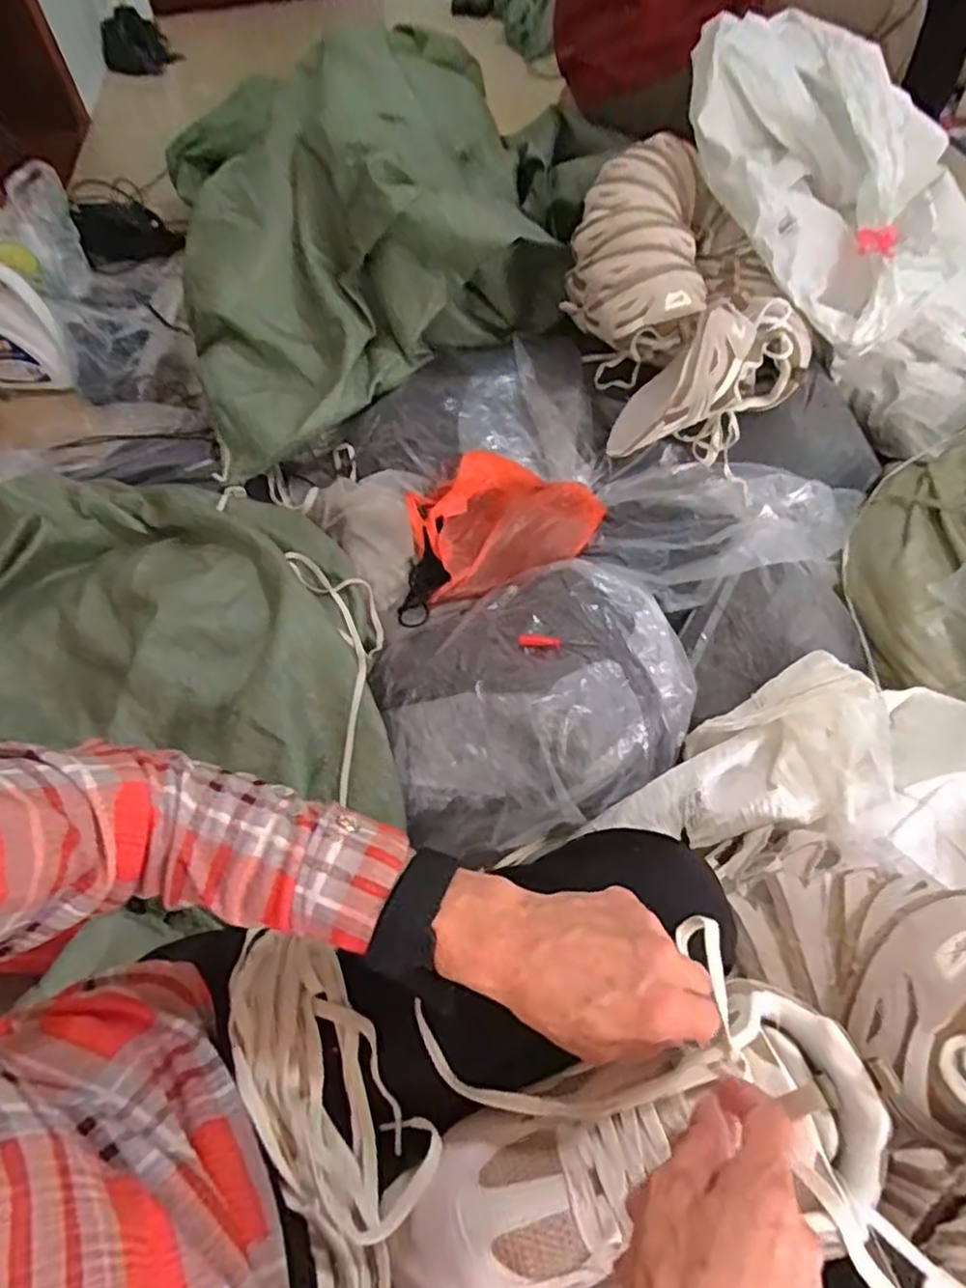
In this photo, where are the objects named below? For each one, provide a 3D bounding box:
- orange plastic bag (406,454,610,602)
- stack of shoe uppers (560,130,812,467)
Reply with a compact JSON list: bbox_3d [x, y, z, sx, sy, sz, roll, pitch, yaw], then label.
[{"bbox_3d":[0.026,-0.168,0.916,0.285,0.079,0.195,-36,62,-18],"label":"orange plastic bag"},{"bbox_3d":[0.266,-0.472,0.930,0.246,0.215,0.412,-18,58,-8],"label":"stack of shoe uppers"}]

